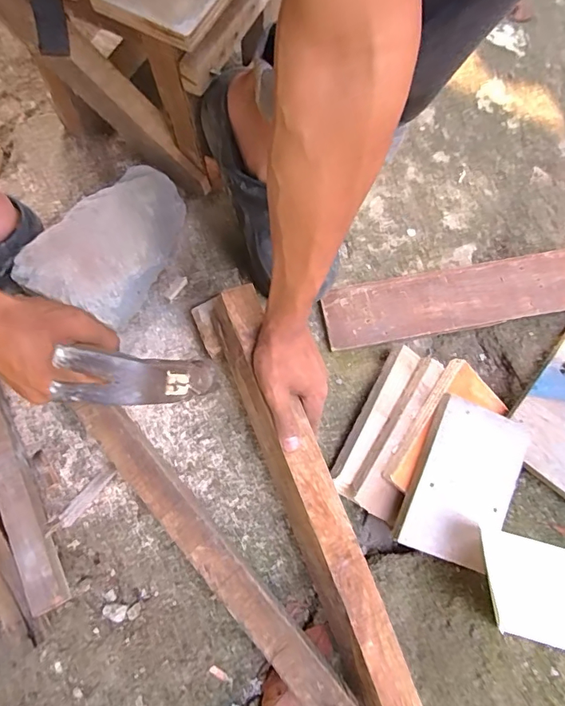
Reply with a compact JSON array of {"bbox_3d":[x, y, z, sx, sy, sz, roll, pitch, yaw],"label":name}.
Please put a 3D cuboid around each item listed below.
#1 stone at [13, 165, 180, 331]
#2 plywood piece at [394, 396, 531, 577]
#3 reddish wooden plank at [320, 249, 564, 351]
[{"bbox_3d":[-0.211,-0.136,0.572,0.134,0.072,0.198,24,75,5],"label":"stone"},{"bbox_3d":[0.203,0.143,0.509,0.117,0.017,0.166,24,82,-10],"label":"plywood piece"},{"bbox_3d":[0.224,-0.070,0.591,0.346,0.031,0.082,-9,75,-5],"label":"reddish wooden plank"}]

